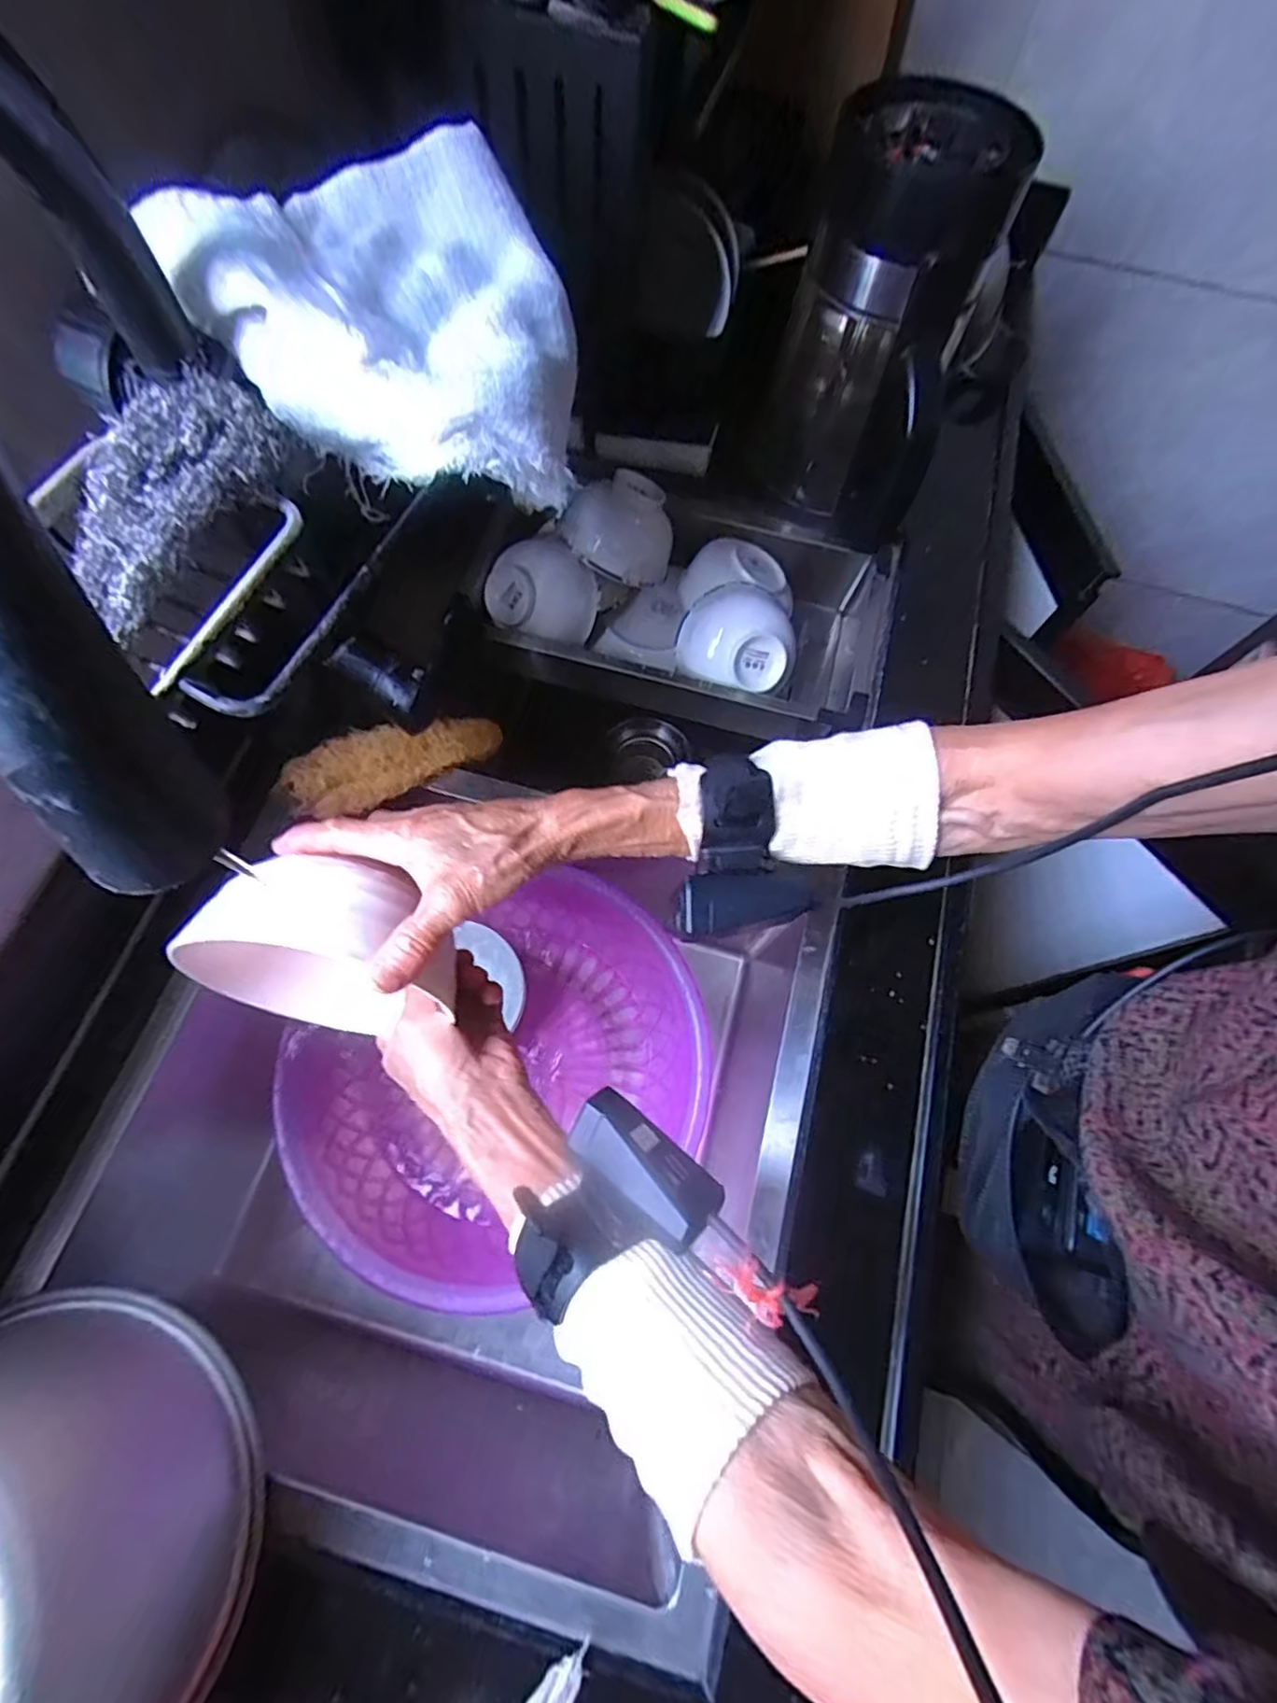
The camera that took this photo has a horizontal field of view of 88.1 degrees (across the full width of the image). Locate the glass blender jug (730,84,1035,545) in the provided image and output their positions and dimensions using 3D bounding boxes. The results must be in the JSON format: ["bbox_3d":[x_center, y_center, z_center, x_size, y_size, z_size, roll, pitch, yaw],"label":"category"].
[{"bbox_3d":[0.201,-0.439,0.559,0.163,0.256,0.187,13,69,2],"label":"glass blender jug"}]

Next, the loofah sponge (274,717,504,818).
[{"bbox_3d":[-0.187,-0.072,0.512,0.166,0.030,0.049,-23,71,-24],"label":"loofah sponge"}]

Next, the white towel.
[{"bbox_3d":[-0.105,-0.236,0.303,0.152,0.070,0.143,-31,74,-13],"label":"white towel"}]

